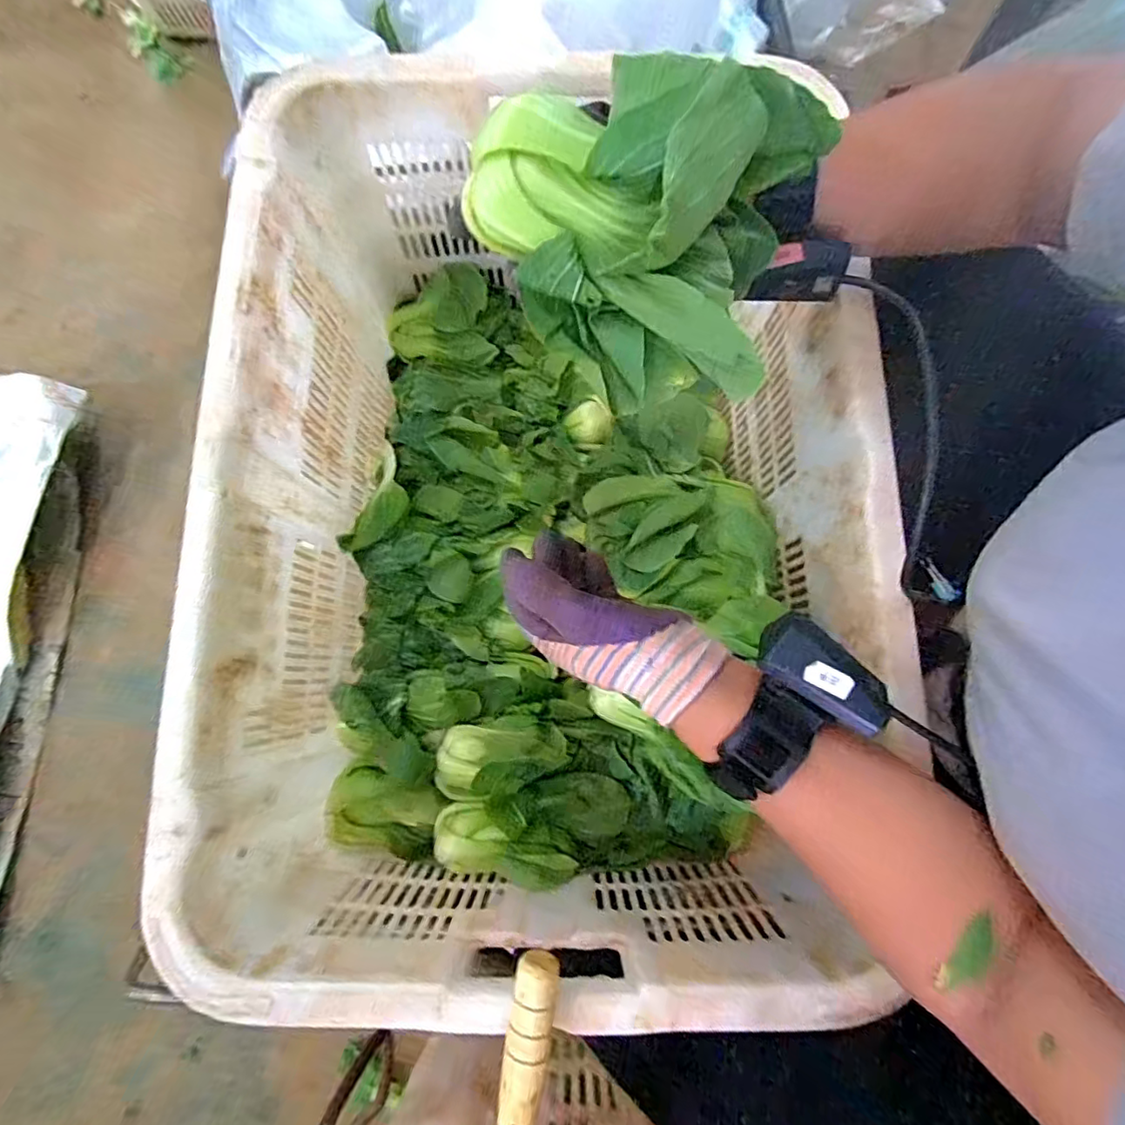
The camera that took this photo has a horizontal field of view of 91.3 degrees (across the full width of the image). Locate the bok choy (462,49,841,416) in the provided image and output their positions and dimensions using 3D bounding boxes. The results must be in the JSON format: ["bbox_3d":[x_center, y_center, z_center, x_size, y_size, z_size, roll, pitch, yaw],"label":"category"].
[{"bbox_3d":[0.036,-0.165,0.265,0.163,0.105,0.110,27,80,5],"label":"bok choy"}]

